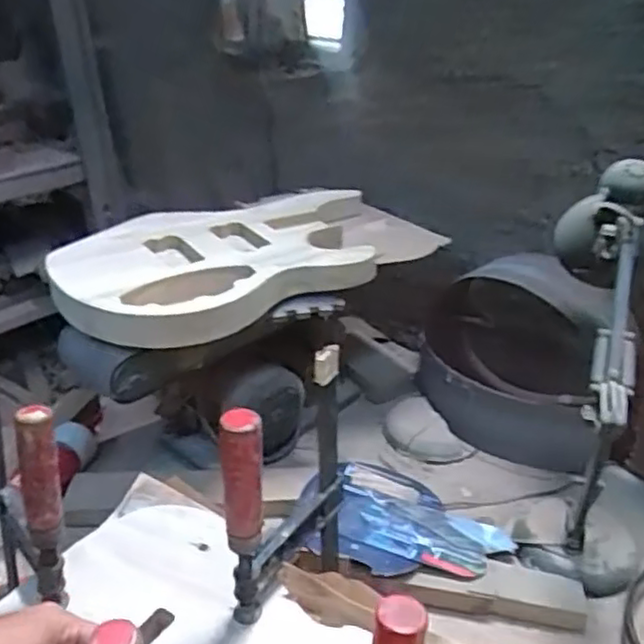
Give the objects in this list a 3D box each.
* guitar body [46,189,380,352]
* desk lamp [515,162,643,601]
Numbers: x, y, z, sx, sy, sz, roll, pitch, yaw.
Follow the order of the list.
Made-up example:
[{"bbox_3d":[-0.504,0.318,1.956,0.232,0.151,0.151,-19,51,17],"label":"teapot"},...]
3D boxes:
[{"bbox_3d":[-0.112,-0.100,0.937,0.499,0.048,0.315,-23,35,-35],"label":"guitar body"},{"bbox_3d":[0.317,0.059,0.785,0.130,0.434,0.286,8,30,17],"label":"desk lamp"}]

